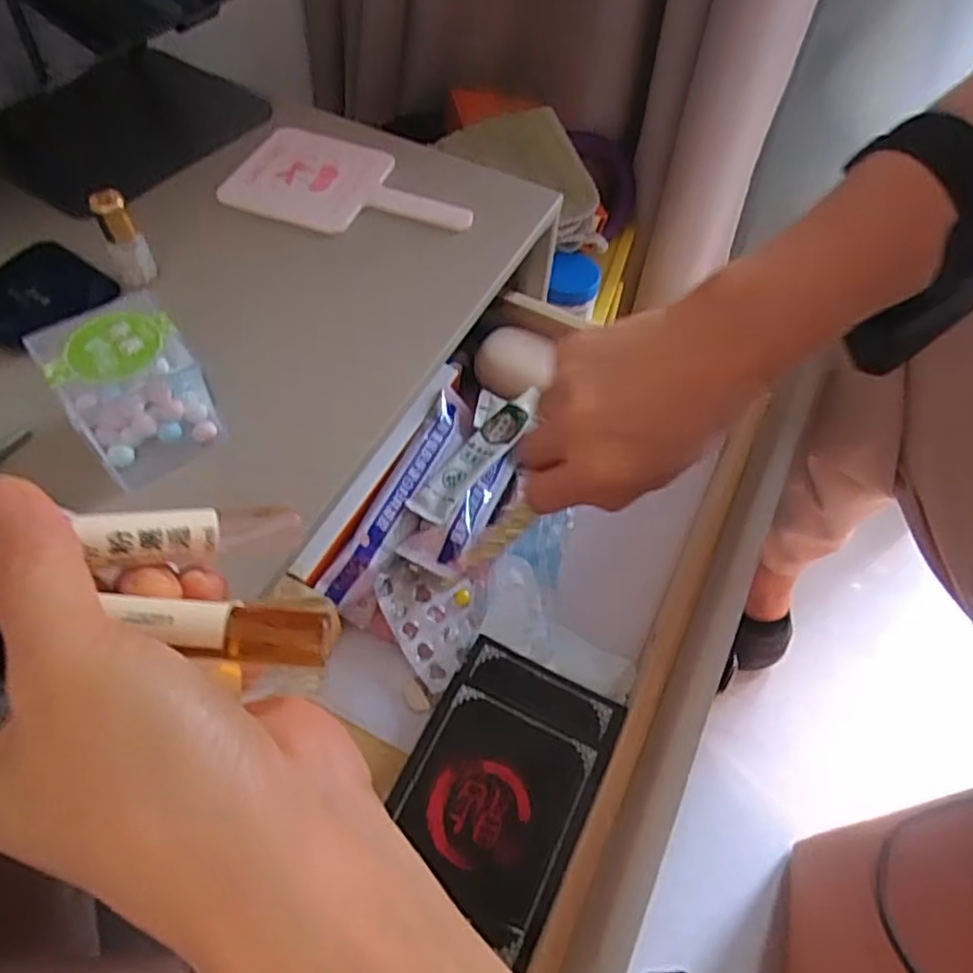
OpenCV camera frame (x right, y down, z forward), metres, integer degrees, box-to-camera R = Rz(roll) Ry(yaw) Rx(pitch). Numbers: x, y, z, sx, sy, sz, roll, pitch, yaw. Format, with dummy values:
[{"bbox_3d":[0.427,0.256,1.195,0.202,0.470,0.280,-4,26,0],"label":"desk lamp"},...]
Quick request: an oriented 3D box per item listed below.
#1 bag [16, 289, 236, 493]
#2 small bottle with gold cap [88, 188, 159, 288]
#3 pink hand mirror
[{"bbox_3d":[-0.163,-0.045,0.313,0.061,0.060,0.058,-32,64,-23],"label":"bag"},{"bbox_3d":[-0.197,-0.134,0.373,0.020,0.052,0.017,-28,62,-21],"label":"small bottle with gold cap"},{"bbox_3d":[-0.085,-0.194,0.442,0.152,0.007,0.078,15,56,6],"label":"pink hand mirror"}]

